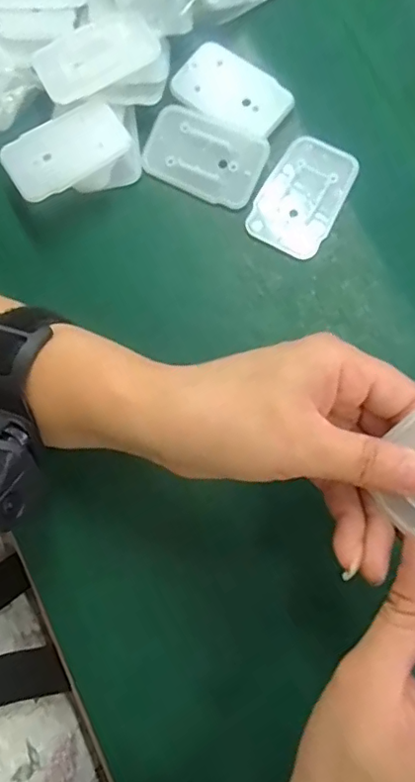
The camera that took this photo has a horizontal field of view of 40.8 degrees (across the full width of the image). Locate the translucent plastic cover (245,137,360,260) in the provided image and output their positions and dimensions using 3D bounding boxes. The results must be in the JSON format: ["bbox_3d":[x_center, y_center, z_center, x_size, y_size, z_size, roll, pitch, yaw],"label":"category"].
[{"bbox_3d":[0.054,-0.112,0.320,0.045,0.006,0.067,26,81,6],"label":"translucent plastic cover"}]

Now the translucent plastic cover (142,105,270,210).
[{"bbox_3d":[-0.002,-0.136,0.322,0.068,0.005,0.044,22,80,5],"label":"translucent plastic cover"}]

